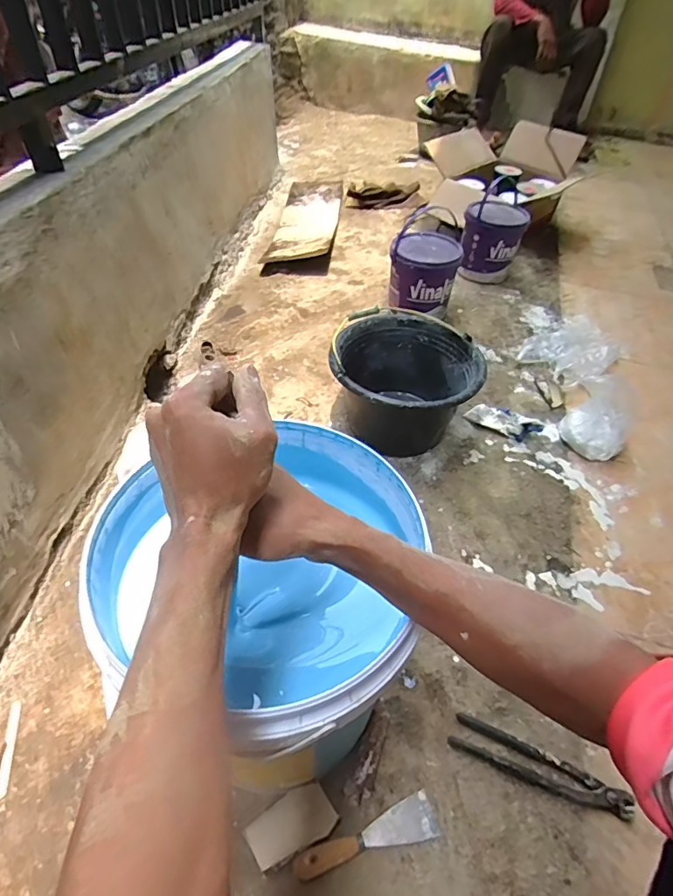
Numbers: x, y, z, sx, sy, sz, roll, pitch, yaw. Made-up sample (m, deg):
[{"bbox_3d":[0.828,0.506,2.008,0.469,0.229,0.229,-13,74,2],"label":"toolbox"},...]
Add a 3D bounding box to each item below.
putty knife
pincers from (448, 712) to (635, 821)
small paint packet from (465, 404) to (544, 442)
[{"bbox_3d":[0.037,0.458,0.583,0.172,0.020,0.045,-11,49,-14],"label":"putty knife"},{"bbox_3d":[0.262,0.412,0.644,0.222,0.016,0.047,19,49,13],"label":"pincers"},{"bbox_3d":[0.366,-0.061,1.085,0.159,0.048,0.052,26,51,19],"label":"small paint packet"}]

